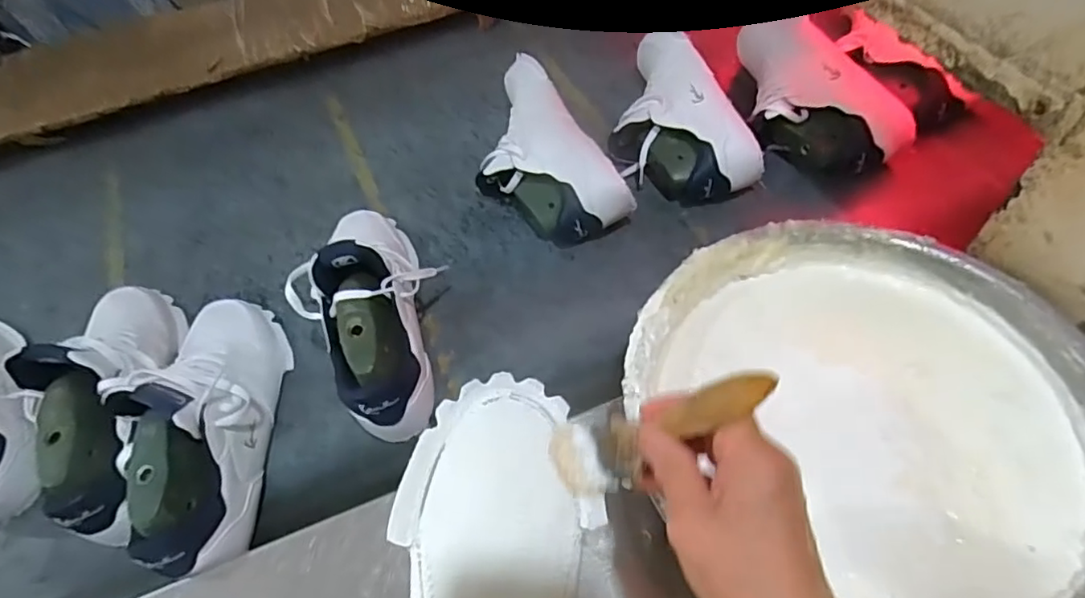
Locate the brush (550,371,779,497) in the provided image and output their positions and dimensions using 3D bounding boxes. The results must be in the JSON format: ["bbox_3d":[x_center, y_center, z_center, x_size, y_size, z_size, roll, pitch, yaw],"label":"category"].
[{"bbox_3d":[0.058,0.071,0.310,0.028,0.147,0.033,28,47,-27],"label":"brush"}]

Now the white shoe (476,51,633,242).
[{"bbox_3d":[-0.015,-0.172,0.713,0.134,0.091,0.264,-22,54,-13],"label":"white shoe"}]

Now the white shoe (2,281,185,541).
[{"bbox_3d":[-0.417,0.073,0.552,0.084,0.115,0.281,-18,53,-10],"label":"white shoe"}]

